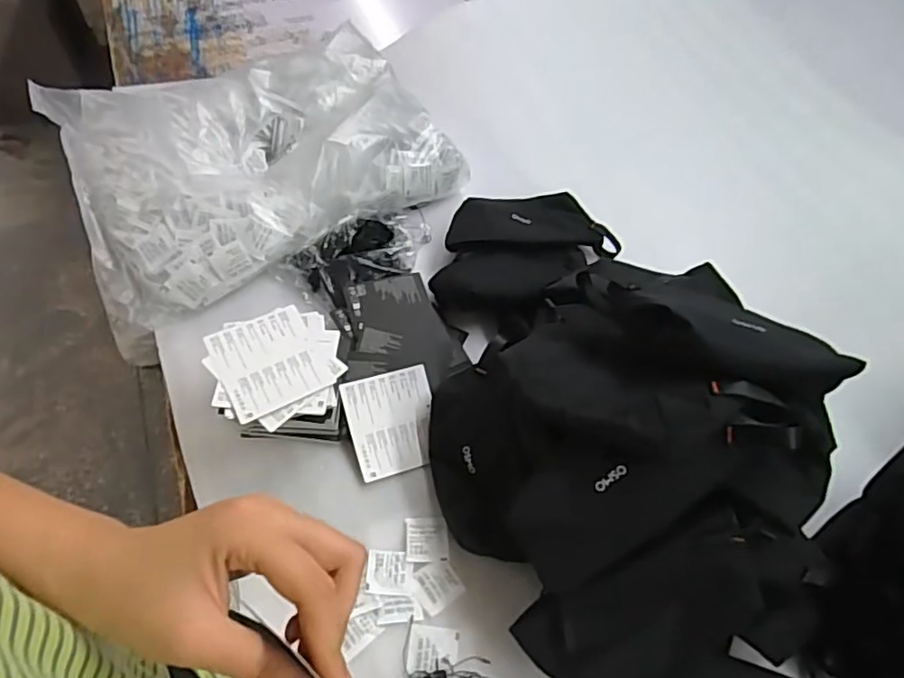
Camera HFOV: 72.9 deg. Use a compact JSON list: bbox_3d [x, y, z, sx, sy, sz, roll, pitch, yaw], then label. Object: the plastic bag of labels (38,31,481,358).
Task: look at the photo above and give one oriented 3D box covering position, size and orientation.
[{"bbox_3d":[-0.245,-0.240,0.764,0.438,0.081,0.350,-27,63,-19],"label":"plastic bag of labels"}]

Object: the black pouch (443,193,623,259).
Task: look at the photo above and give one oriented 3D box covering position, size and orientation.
[{"bbox_3d":[0.098,-0.143,0.747,0.207,0.029,0.093,-1,57,-5],"label":"black pouch"}]

